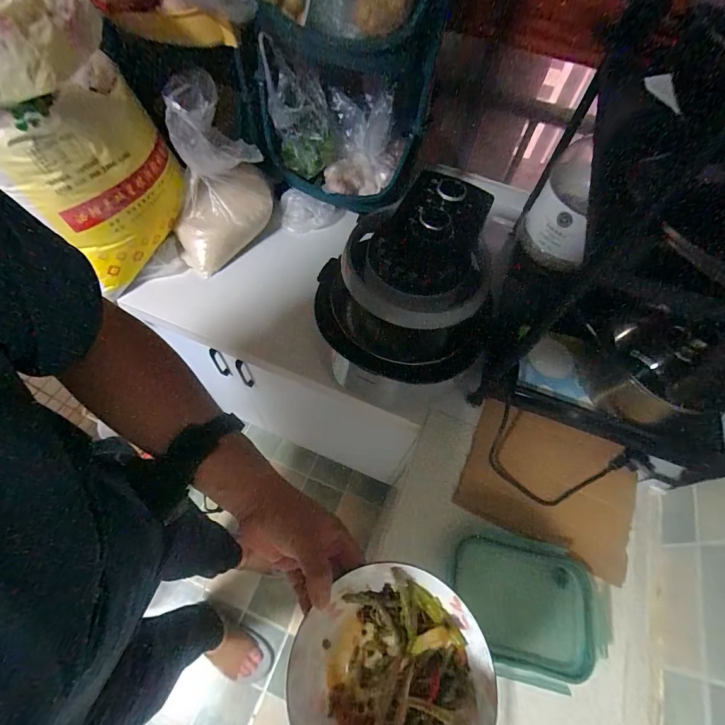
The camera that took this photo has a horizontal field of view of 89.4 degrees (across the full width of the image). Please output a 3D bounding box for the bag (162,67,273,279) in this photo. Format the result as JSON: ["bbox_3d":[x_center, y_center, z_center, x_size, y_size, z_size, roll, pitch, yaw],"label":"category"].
[{"bbox_3d":[-0.297,-0.355,0.710,0.114,0.279,0.214,43,65,15],"label":"bag"}]

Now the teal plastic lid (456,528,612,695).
[{"bbox_3d":[0.239,0.340,0.507,0.213,0.028,0.166,15,61,1],"label":"teal plastic lid"}]

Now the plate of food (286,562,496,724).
[{"bbox_3d":[0.025,0.277,0.328,0.170,0.045,0.163,1,60,-2],"label":"plate of food"}]

